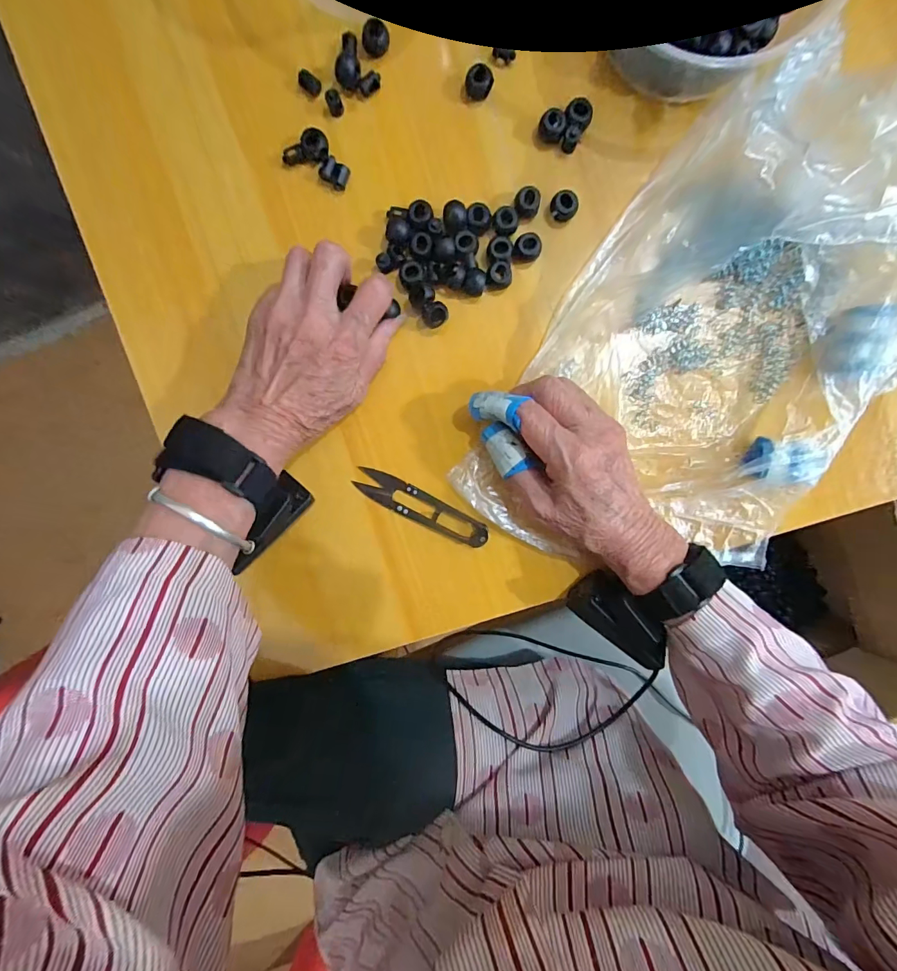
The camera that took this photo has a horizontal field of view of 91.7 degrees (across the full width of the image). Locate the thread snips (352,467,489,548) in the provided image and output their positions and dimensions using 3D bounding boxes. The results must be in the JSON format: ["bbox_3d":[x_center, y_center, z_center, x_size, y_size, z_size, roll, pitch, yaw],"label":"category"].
[{"bbox_3d":[-0.019,0.016,0.314,0.101,0.009,0.023,26,97,-1],"label":"thread snips"}]

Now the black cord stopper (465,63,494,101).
[{"bbox_3d":[0.020,-0.258,0.280,0.015,0.015,0.014,0,96,2],"label":"black cord stopper"}]

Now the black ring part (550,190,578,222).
[{"bbox_3d":[0.076,-0.183,0.287,0.016,0.013,0.015,0,96,2],"label":"black ring part"}]

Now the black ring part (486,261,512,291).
[{"bbox_3d":[0.033,-0.141,0.295,0.017,0.010,0.016,0,96,2],"label":"black ring part"}]

